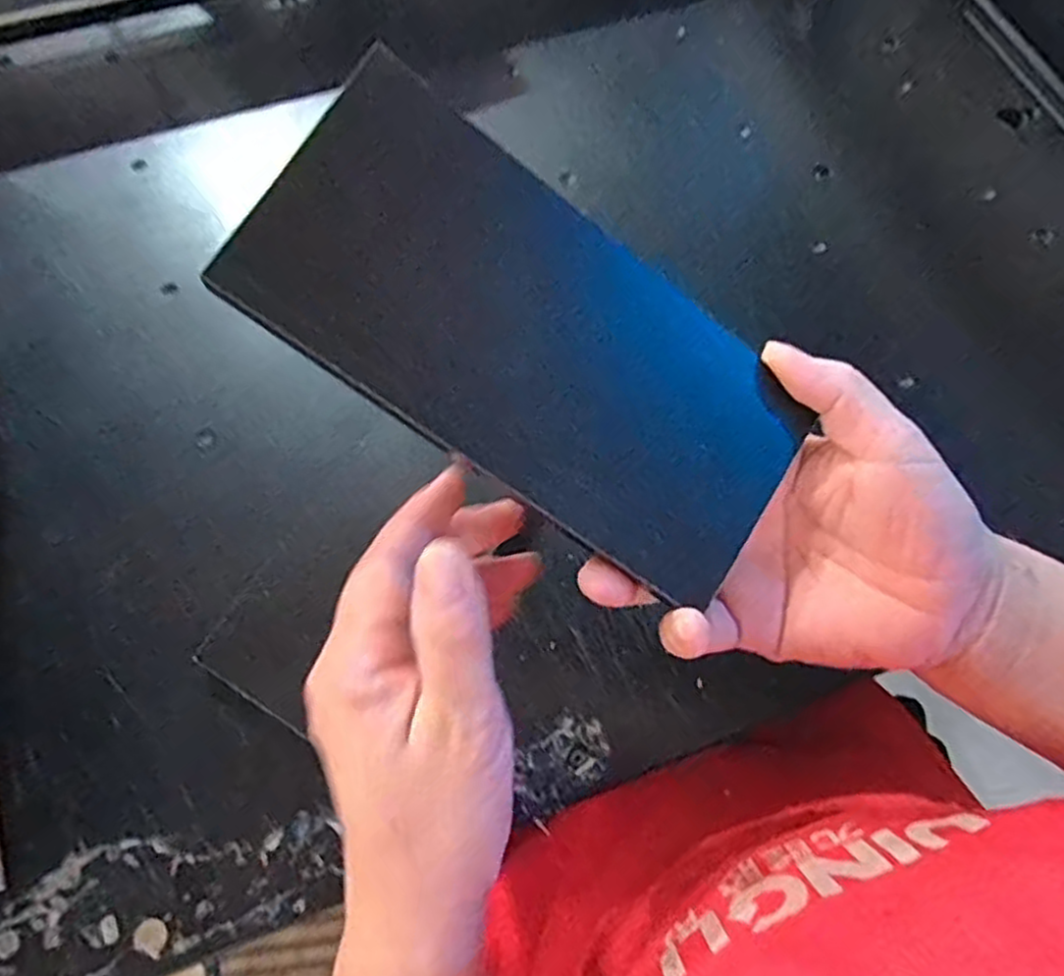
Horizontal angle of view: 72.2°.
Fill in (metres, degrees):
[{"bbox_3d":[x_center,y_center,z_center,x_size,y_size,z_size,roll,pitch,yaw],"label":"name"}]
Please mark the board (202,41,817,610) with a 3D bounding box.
[{"bbox_3d":[0.004,-0.044,0.232,0.182,0.004,0.087,35,82,-13],"label":"board"}]

